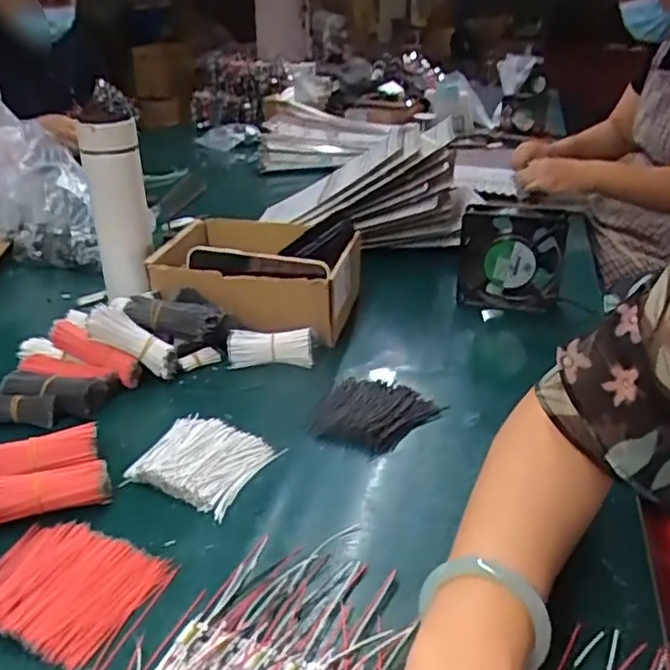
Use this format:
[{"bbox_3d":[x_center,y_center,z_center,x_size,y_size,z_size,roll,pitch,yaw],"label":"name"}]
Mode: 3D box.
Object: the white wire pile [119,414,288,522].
[{"bbox_3d":[-0.110,0.101,0.532,0.098,0.015,0.088,12,29,25],"label":"white wire pile"}]

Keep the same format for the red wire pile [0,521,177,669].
[{"bbox_3d":[-0.177,0.163,0.416,0.123,0.012,0.087,9,28,19],"label":"red wire pile"}]

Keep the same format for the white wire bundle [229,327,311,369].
[{"bbox_3d":[-0.067,0.014,0.663,0.088,0.042,0.029,2,27,6],"label":"white wire bundle"}]

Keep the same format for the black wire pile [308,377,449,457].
[{"bbox_3d":[0.030,0.071,0.586,0.106,0.015,0.095,15,31,29],"label":"black wire pile"}]

